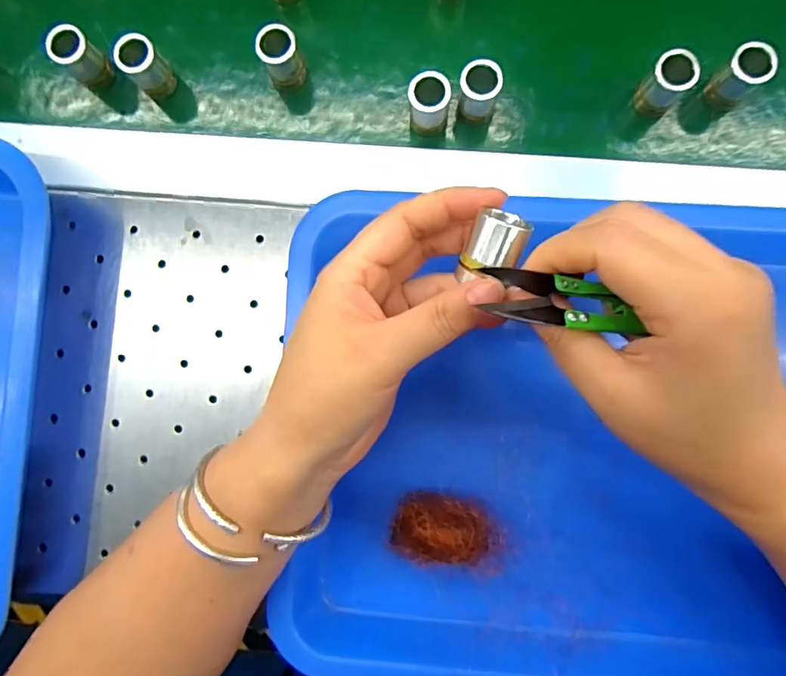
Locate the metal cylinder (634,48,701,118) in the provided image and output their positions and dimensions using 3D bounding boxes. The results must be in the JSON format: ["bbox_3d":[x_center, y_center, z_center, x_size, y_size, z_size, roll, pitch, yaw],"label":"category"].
[{"bbox_3d":[0.154,-0.143,0.285,0.021,0.042,0.020,0,88,2],"label":"metal cylinder"}]

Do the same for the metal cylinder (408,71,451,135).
[{"bbox_3d":[0.021,-0.134,0.288,0.022,0.033,0.022,0,88,2],"label":"metal cylinder"}]

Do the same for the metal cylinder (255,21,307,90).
[{"bbox_3d":[-0.066,-0.165,0.294,0.021,0.033,0.020,0,88,2],"label":"metal cylinder"}]

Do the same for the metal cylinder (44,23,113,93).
[{"bbox_3d":[-0.187,-0.168,0.296,0.021,0.026,0.020,-41,87,0],"label":"metal cylinder"}]

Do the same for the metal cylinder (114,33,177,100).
[{"bbox_3d":[-0.147,-0.161,0.296,0.023,0.028,0.022,0,88,2],"label":"metal cylinder"}]

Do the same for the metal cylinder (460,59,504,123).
[{"bbox_3d":[0.049,-0.140,0.287,0.022,0.034,0.020,0,88,2],"label":"metal cylinder"}]

